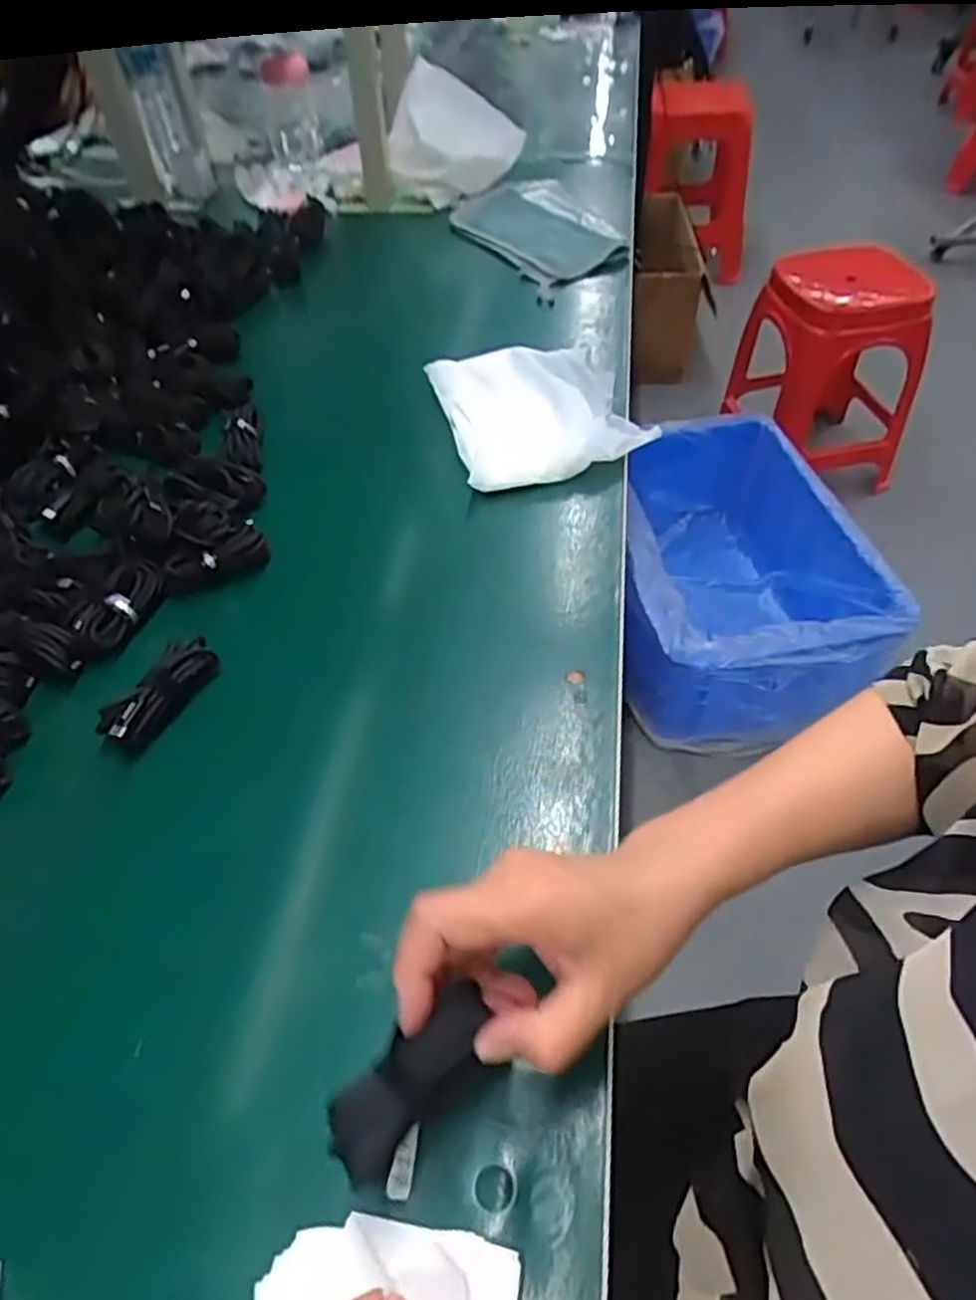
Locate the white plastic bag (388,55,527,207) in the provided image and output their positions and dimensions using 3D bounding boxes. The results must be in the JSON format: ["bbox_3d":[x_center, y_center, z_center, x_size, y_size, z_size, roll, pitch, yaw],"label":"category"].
[{"bbox_3d":[-0.041,-0.683,0.974,0.159,0.110,0.116,12,50,8],"label":"white plastic bag"}]

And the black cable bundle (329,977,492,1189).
[{"bbox_3d":[-0.029,0.159,0.278,0.028,0.014,0.074,35,68,25],"label":"black cable bundle"}]

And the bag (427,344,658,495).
[{"bbox_3d":[0.044,-0.212,0.636,0.155,0.036,0.179,-13,50,-7],"label":"bag"}]

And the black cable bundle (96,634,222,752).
[{"bbox_3d":[-0.203,0.024,0.459,0.029,0.017,0.079,23,55,21],"label":"black cable bundle"}]

